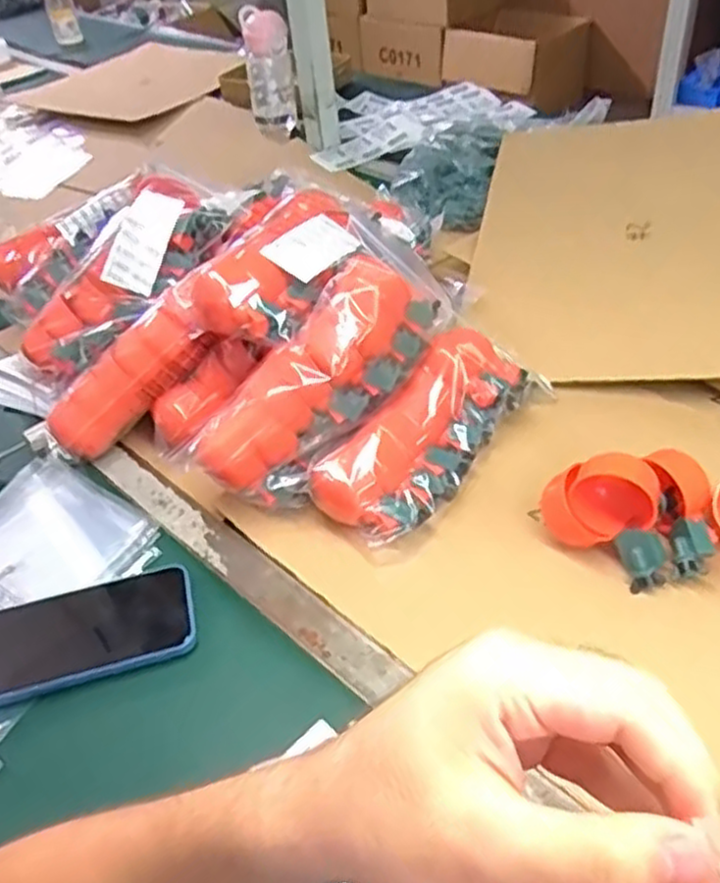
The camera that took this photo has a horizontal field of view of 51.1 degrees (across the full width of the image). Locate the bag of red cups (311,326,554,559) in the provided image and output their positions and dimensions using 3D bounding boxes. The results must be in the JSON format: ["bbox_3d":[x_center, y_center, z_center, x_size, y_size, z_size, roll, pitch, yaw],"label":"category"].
[{"bbox_3d":[0.066,-0.013,0.665,0.088,0.077,0.248,25,51,30],"label":"bag of red cups"}]

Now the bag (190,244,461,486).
[{"bbox_3d":[-0.029,-0.062,0.637,0.259,0.092,0.066,-43,51,-12],"label":"bag"}]

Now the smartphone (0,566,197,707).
[{"bbox_3d":[-0.206,0.144,0.565,0.159,0.014,0.082,-15,43,-8],"label":"smartphone"}]

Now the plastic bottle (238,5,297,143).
[{"bbox_3d":[-0.151,-0.618,1.254,0.071,0.173,0.068,-12,42,-5],"label":"plastic bottle"}]

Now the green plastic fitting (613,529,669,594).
[{"bbox_3d":[0.213,0.088,0.567,0.028,0.038,0.038,-13,42,-8],"label":"green plastic fitting"}]

